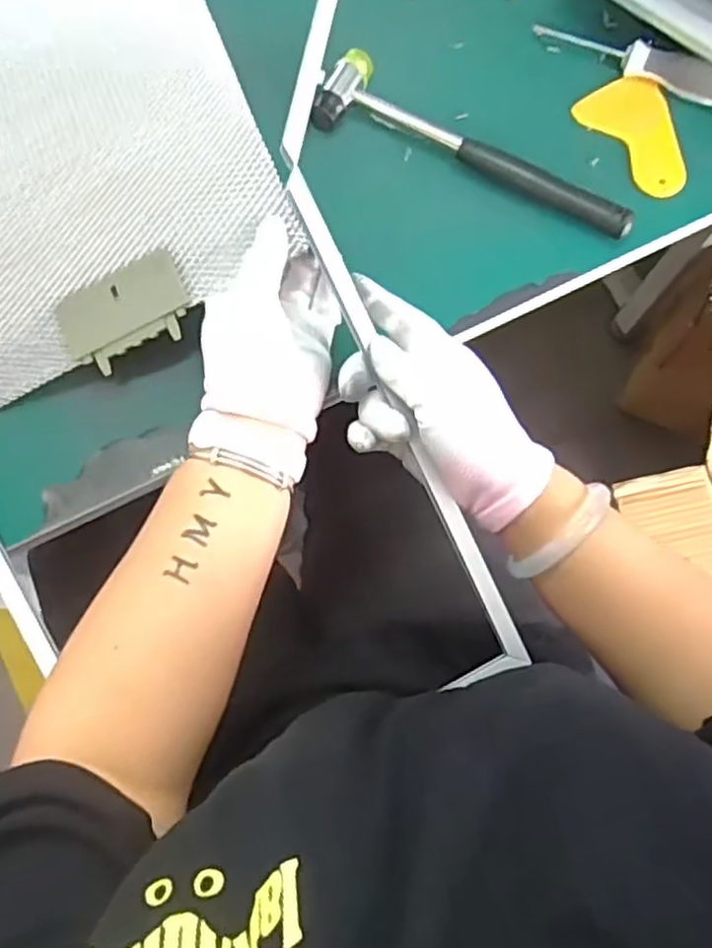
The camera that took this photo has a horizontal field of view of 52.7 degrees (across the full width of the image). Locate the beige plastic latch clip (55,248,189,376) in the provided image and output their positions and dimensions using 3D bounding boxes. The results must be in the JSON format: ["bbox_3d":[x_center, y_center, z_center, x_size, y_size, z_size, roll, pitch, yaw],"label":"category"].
[{"bbox_3d":[-0.149,-0.104,0.463,0.086,0.005,0.057,-25,83,9],"label":"beige plastic latch clip"}]

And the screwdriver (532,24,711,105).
[{"bbox_3d":[0.214,-0.315,0.544,0.155,0.024,0.029,28,78,7],"label":"screwdriver"}]

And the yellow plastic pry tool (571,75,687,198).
[{"bbox_3d":[0.216,-0.256,0.538,0.061,0.011,0.098,-36,79,-8],"label":"yellow plastic pry tool"}]

